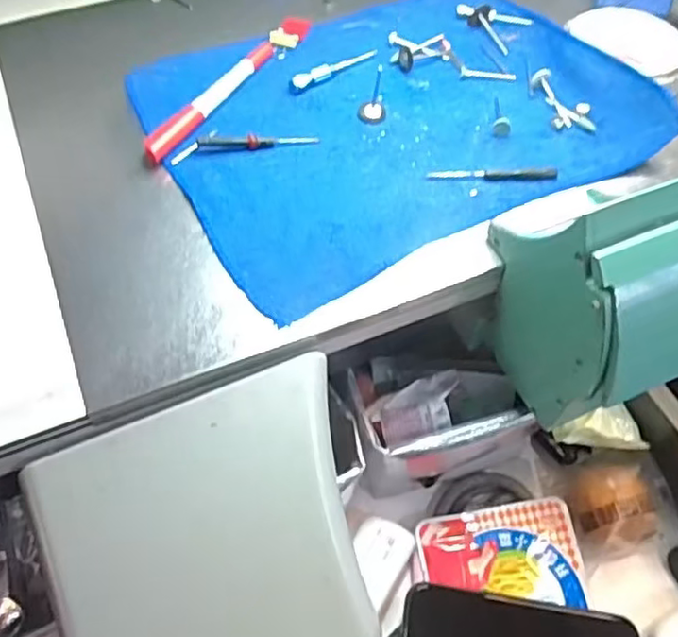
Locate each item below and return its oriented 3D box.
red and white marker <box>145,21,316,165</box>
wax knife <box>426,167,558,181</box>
[{"bbox_3d":[-0.074,-0.166,0.445,0.018,0.009,0.182,26,59,16],"label":"red and white marker"},{"bbox_3d":[0.096,-0.091,0.402,0.080,0.006,0.009,1,55,0],"label":"wax knife"}]

